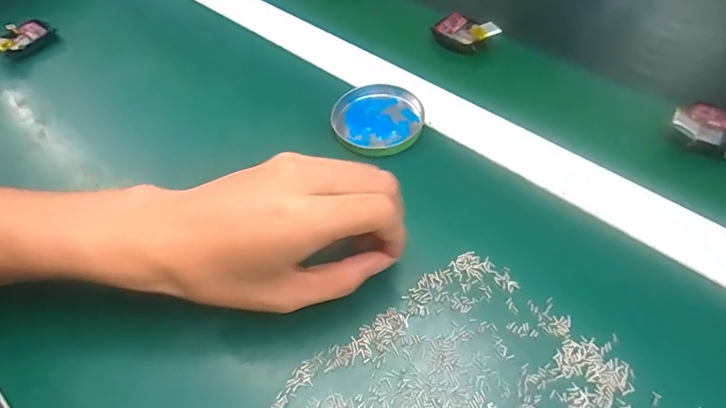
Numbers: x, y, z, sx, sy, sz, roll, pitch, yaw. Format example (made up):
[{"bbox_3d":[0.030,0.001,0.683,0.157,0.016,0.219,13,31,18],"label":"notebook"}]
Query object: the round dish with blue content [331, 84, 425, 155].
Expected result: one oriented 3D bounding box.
[{"bbox_3d":[0.011,-0.062,0.342,0.065,0.010,0.066,-2,54,2],"label":"round dish with blue content"}]

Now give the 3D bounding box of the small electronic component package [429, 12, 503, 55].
[{"bbox_3d":[0.091,-0.150,0.411,0.050,0.018,0.032,26,59,21],"label":"small electronic component package"}]

